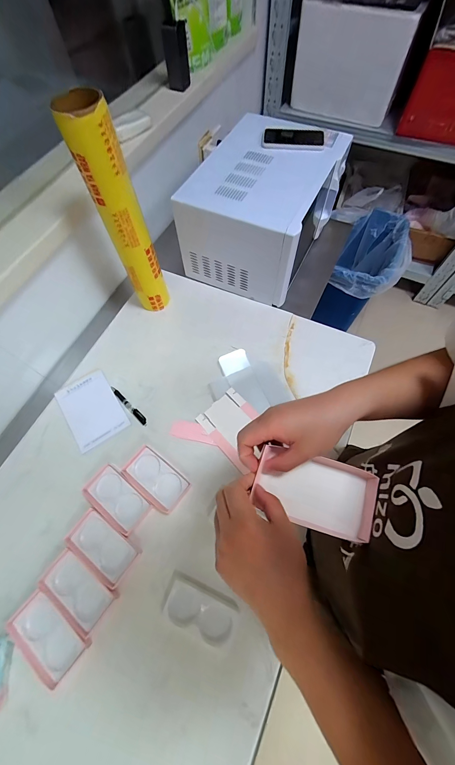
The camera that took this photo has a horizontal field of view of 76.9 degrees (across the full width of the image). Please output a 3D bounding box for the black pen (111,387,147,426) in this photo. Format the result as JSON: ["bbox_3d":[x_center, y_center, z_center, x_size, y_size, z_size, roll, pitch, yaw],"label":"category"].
[{"bbox_3d":[-0.247,0.058,0.721,0.135,0.013,0.016,42,73,18],"label":"black pen"}]

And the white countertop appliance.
[{"bbox_3d":[0.107,-0.498,0.830,0.323,0.253,0.438,26,69,12],"label":"white countertop appliance"}]

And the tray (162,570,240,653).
[{"bbox_3d":[-0.053,0.426,0.534,0.141,0.029,0.079,19,67,10],"label":"tray"}]

